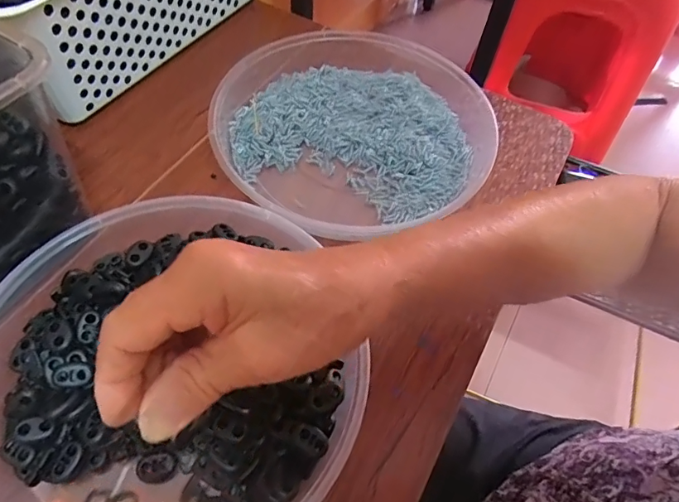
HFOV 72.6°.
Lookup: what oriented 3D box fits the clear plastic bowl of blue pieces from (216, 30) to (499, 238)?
[{"bbox_3d":[0.006,-0.126,0.415,0.237,0.042,0.250,2,58,-3],"label":"clear plastic bowl of blue pieces"}]

